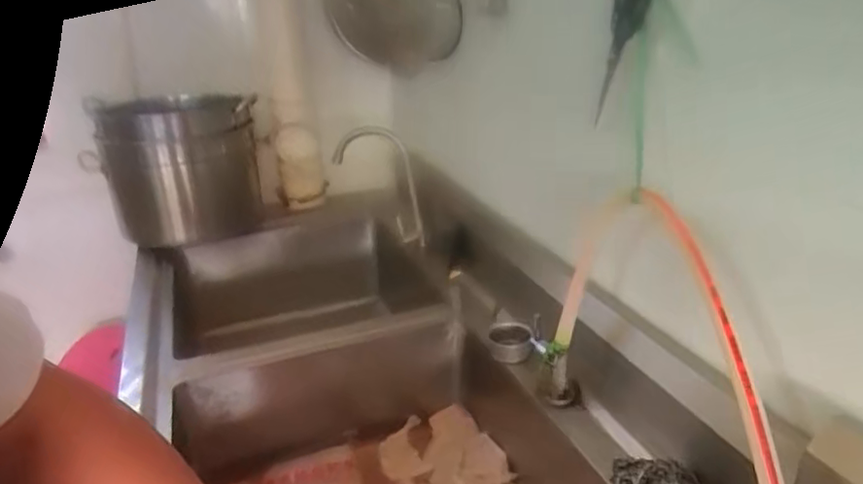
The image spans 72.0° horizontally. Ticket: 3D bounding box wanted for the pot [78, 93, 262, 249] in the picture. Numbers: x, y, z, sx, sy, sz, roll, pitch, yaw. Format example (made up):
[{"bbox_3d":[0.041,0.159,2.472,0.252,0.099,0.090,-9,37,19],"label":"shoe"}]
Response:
[{"bbox_3d":[-0.634,-0.199,1.496,0.358,0.305,0.341,-13,26,-23],"label":"pot"}]

